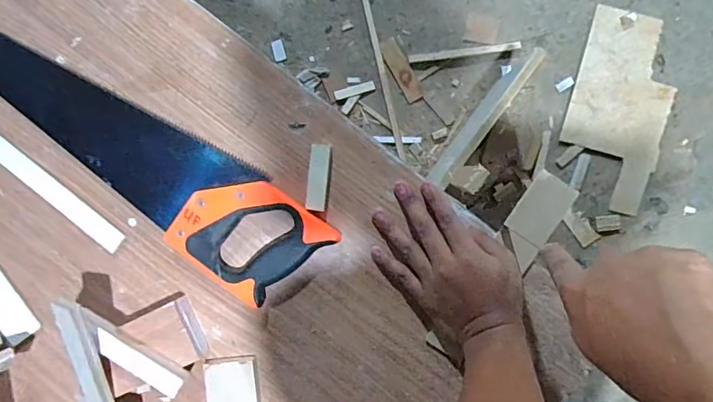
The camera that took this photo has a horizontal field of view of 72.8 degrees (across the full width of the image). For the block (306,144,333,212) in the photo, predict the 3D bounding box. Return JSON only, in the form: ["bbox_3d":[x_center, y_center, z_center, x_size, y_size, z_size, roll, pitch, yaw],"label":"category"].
[{"bbox_3d":[-0.037,-0.024,0.488,0.021,0.012,0.066,6,96,5],"label":"block"}]

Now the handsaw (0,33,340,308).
[{"bbox_3d":[-0.262,-0.077,0.506,0.510,0.023,0.111,37,98,2],"label":"handsaw"}]

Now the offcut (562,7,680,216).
[{"bbox_3d":[0.646,-0.217,1.185,0.232,0.017,0.459,12,96,5],"label":"offcut"}]

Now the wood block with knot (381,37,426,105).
[{"bbox_3d":[0.115,-0.328,1.218,0.052,0.007,0.164,-29,92,8],"label":"wood block with knot"}]

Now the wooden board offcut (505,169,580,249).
[{"bbox_3d":[0.184,0.008,0.479,0.043,0.005,0.068,34,89,1],"label":"wooden board offcut"}]

